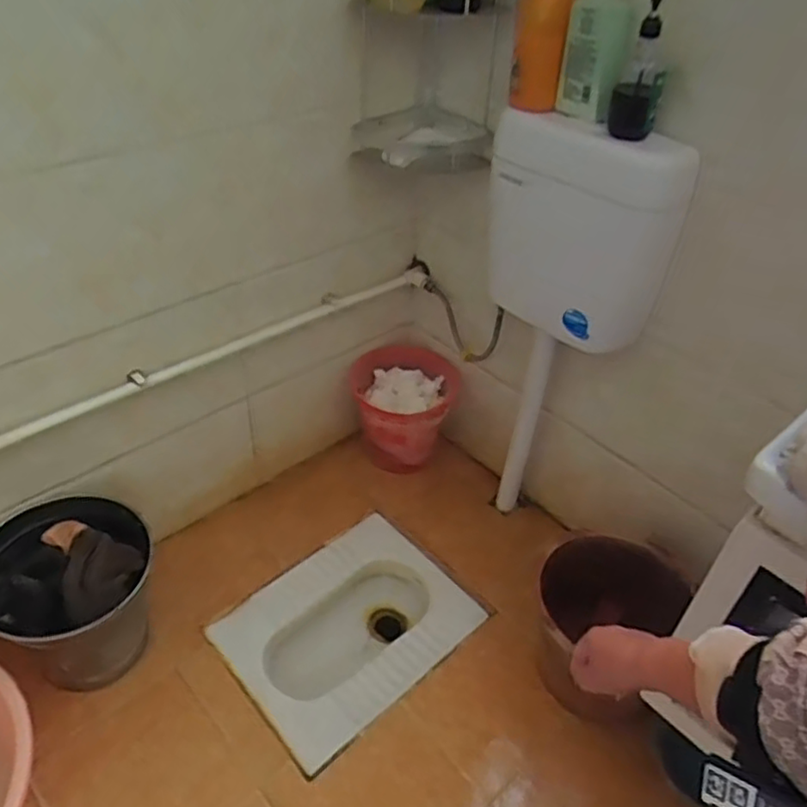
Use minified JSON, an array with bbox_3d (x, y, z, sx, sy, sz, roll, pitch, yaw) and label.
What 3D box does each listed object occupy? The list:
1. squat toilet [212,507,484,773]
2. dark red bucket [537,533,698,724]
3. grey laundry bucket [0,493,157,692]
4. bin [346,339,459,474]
[{"bbox_3d":[-0.116,0.523,1.516,0.504,0.181,0.372,-31,52,-34],"label":"squat toilet"},{"bbox_3d":[0.385,0.433,1.320,0.257,0.262,0.231,15,42,11],"label":"dark red bucket"},{"bbox_3d":[-0.630,0.355,1.302,0.268,0.300,0.284,3,41,-2],"label":"grey laundry bucket"},{"bbox_3d":[0.004,0.023,1.813,0.291,0.273,0.243,0,41,-5],"label":"bin"}]

